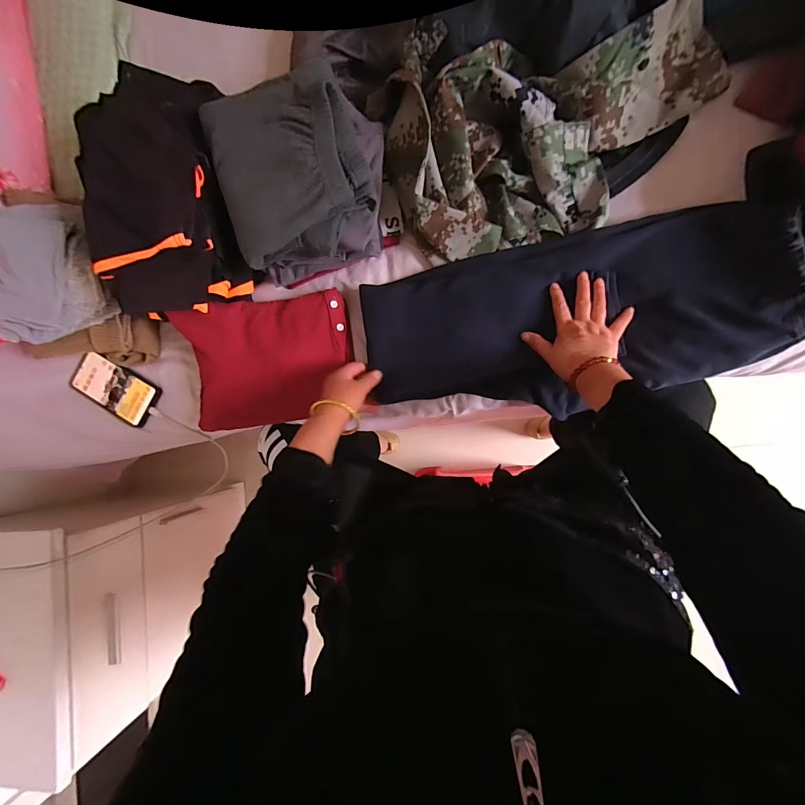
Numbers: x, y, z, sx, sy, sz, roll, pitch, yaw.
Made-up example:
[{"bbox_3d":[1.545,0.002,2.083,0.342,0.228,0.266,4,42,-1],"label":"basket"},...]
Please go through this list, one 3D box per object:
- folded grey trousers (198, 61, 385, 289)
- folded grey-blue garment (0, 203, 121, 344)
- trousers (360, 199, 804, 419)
[{"bbox_3d":[-0.138,-0.309,0.524,0.226,0.105,0.226,-12,86,9],"label":"folded grey trousers"},{"bbox_3d":[-0.538,-0.198,0.558,0.159,0.077,0.182,-19,85,8],"label":"folded grey-blue garment"},{"bbox_3d":[0.216,-0.118,0.516,0.545,0.053,0.230,-8,86,10],"label":"trousers"}]

